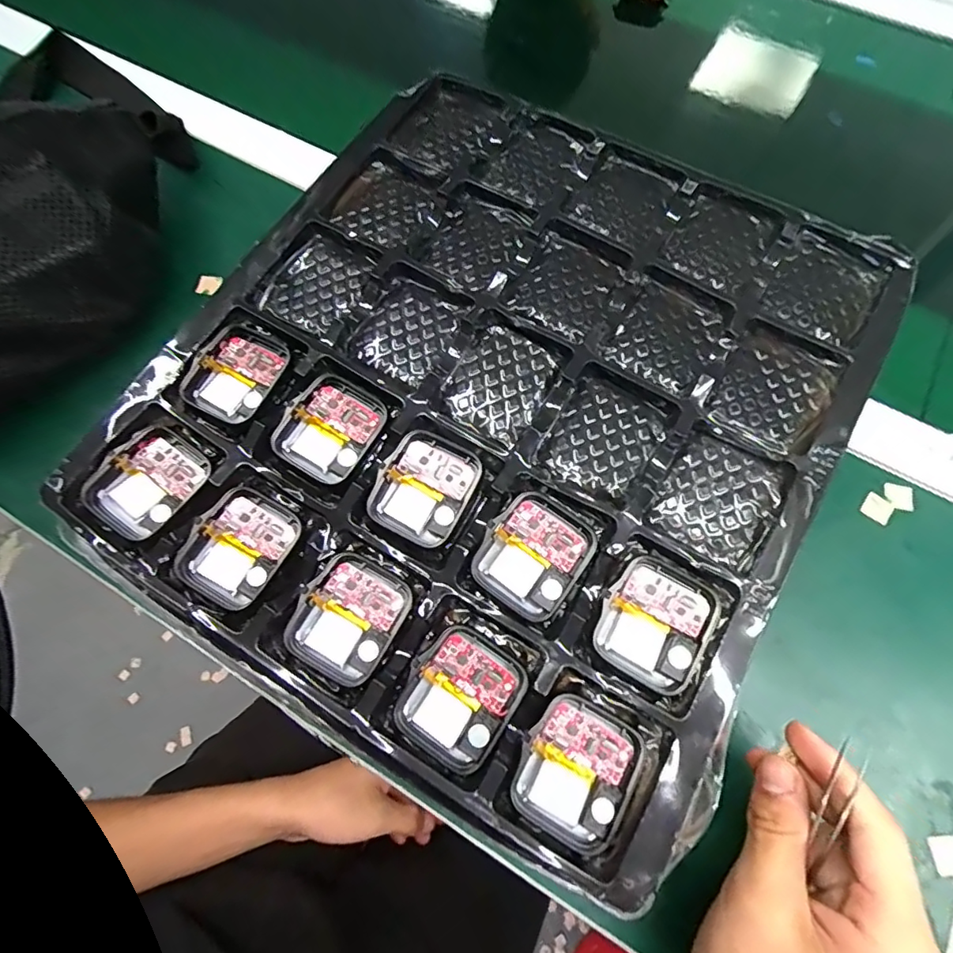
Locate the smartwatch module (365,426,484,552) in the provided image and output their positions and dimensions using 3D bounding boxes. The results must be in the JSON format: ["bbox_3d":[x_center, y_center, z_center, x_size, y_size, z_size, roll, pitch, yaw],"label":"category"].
[{"bbox_3d":[-0.020,0.004,0.212,0.035,0.009,0.042,29,71,10],"label":"smartwatch module"}]

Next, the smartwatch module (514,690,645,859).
[{"bbox_3d":[0.034,0.101,0.180,0.036,0.005,0.042,28,71,10],"label":"smartwatch module"}]

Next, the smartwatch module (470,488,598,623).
[{"bbox_3d":[0.022,0.029,0.202,0.037,0.009,0.042,34,72,12],"label":"smartwatch module"}]

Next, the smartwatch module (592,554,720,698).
[{"bbox_3d":[0.066,0.054,0.194,0.036,0.008,0.042,29,71,10],"label":"smartwatch module"}]

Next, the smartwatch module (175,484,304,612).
[{"bbox_3d":[-0.092,0.027,0.204,0.035,0.005,0.043,30,71,10],"label":"smartwatch module"}]

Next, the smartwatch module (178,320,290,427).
[{"bbox_3d":[-0.104,-0.045,0.229,0.036,0.005,0.043,24,70,9],"label":"smartwatch module"}]

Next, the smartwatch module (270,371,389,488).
[{"bbox_3d":[-0.061,-0.021,0.220,0.035,0.006,0.043,35,72,12],"label":"smartwatch module"}]

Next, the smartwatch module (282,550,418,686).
[{"bbox_3d":[-0.047,0.053,0.199,0.036,0.010,0.043,28,71,10],"label":"smartwatch module"}]

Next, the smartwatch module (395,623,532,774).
[{"bbox_3d":[-0.006,0.079,0.189,0.036,0.008,0.043,35,72,12],"label":"smartwatch module"}]

